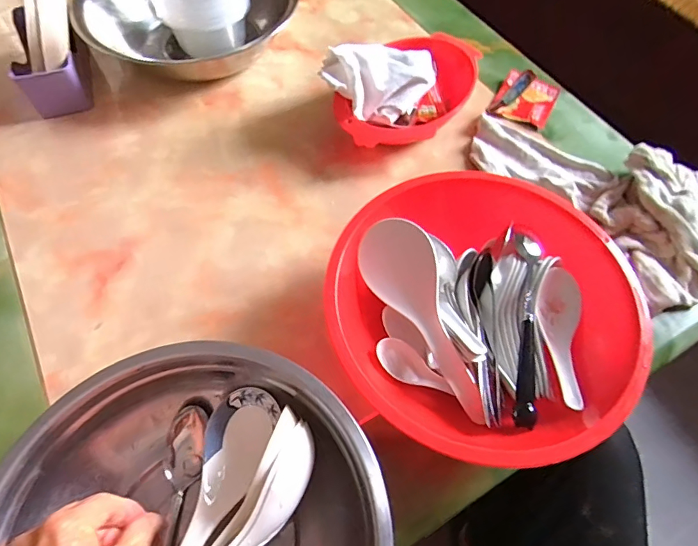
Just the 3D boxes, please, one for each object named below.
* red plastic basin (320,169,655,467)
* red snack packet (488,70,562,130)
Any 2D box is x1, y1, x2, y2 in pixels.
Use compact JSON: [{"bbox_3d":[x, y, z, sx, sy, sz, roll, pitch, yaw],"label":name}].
[{"bbox_3d":[0.108,0.035,0.380,0.244,0.087,0.233,0,61,-1],"label":"red plastic basin"},{"bbox_3d":[0.227,-0.225,0.568,0.070,0.012,0.083,26,63,13],"label":"red snack packet"}]

